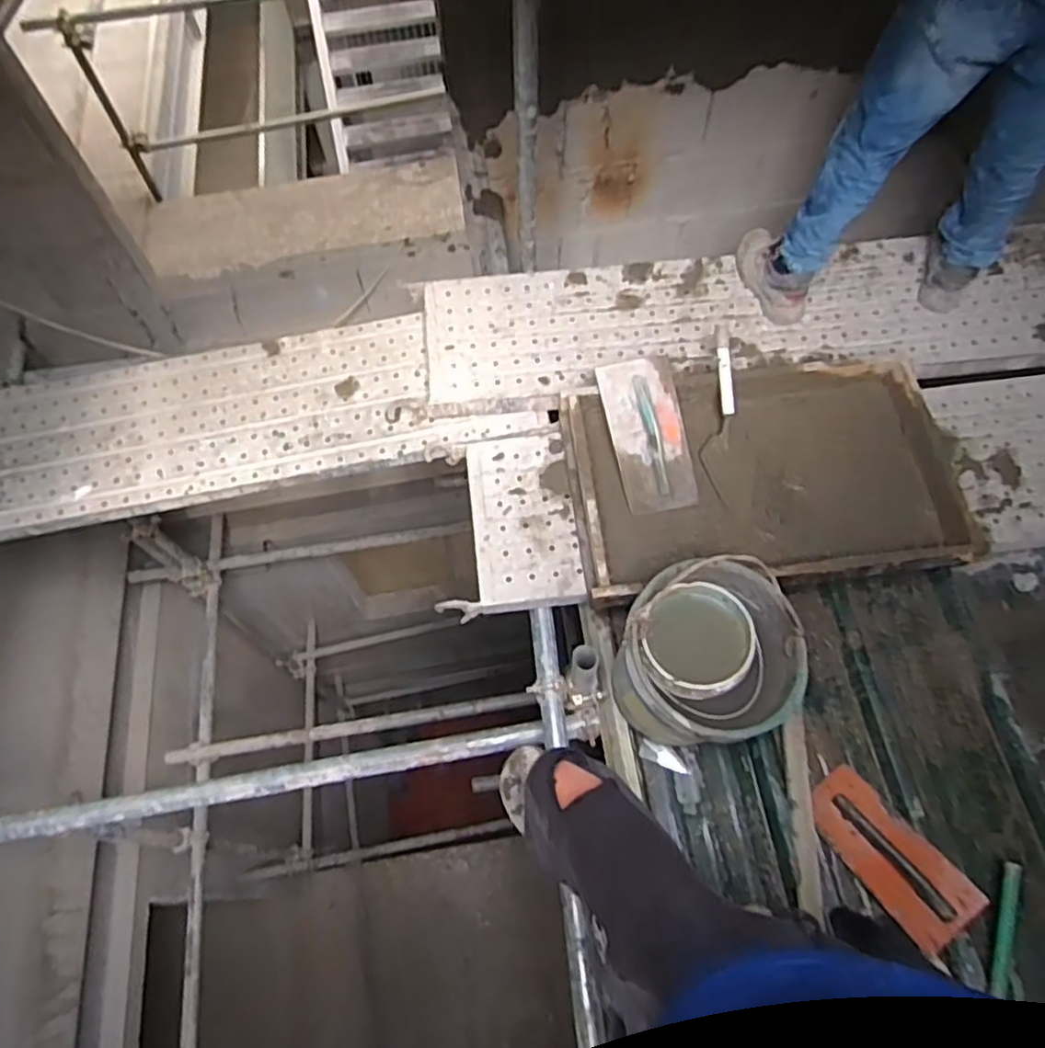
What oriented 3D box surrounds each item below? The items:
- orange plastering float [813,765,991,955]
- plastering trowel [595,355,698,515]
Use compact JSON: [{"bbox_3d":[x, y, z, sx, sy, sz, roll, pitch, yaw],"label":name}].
[{"bbox_3d":[0.702,0.632,1.345,0.144,0.044,0.315,-36,66,-15],"label":"orange plastering float"},{"bbox_3d":[0.277,-0.197,1.538,0.163,0.043,0.342,-11,84,-2],"label":"plastering trowel"}]

